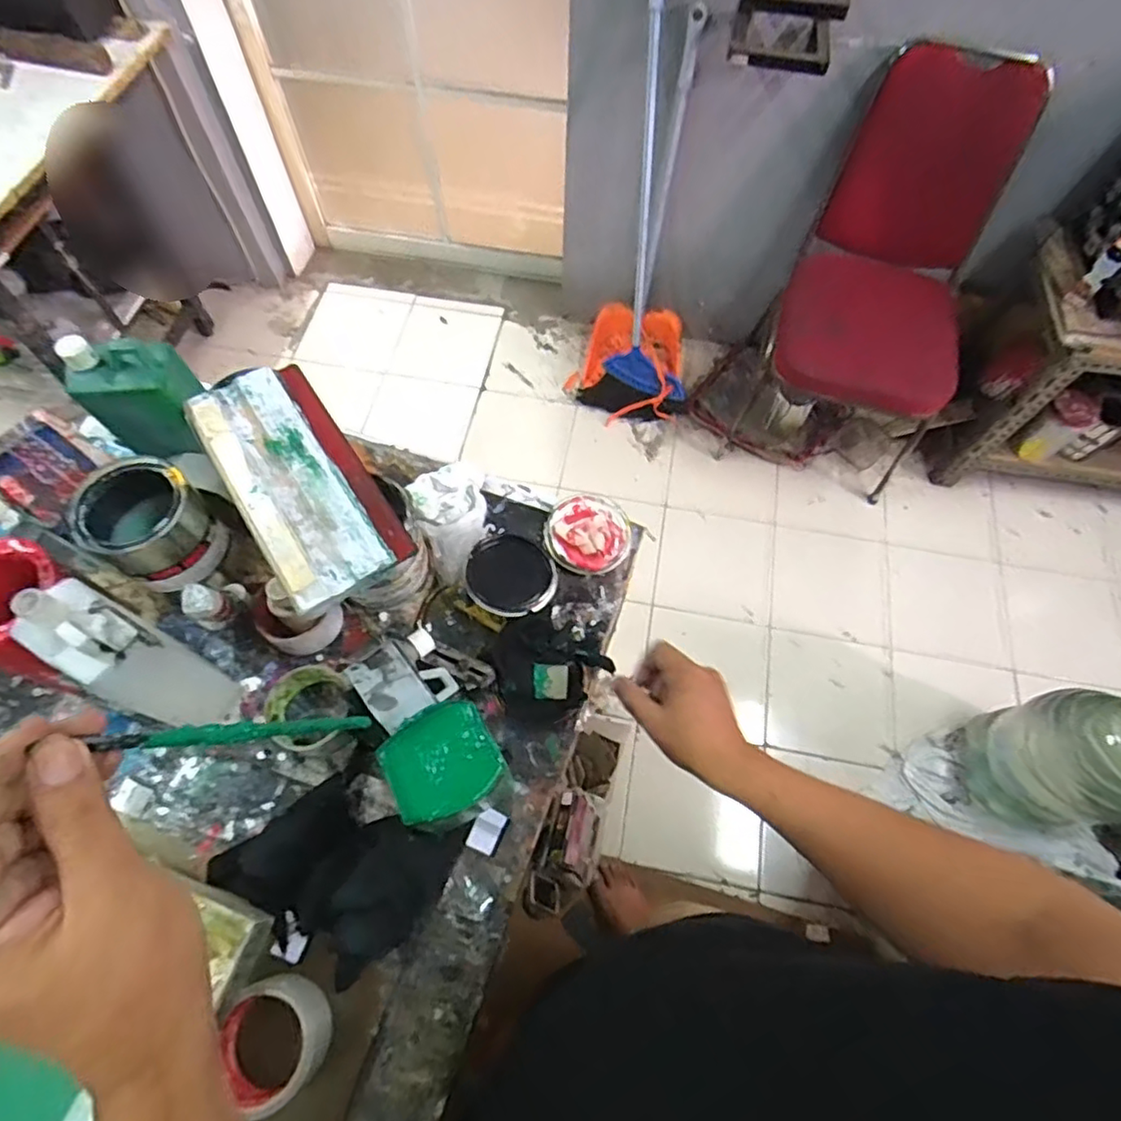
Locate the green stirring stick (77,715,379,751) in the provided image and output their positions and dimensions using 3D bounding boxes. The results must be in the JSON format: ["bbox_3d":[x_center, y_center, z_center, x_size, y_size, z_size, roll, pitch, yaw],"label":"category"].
[{"bbox_3d":[-0.159,0.093,0.342,0.012,0.177,0.011,-39,68,11],"label":"green stirring stick"}]

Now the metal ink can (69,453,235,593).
[{"bbox_3d":[-0.417,-0.035,0.648,0.106,0.096,0.103,1,64,-1],"label":"metal ink can"}]

